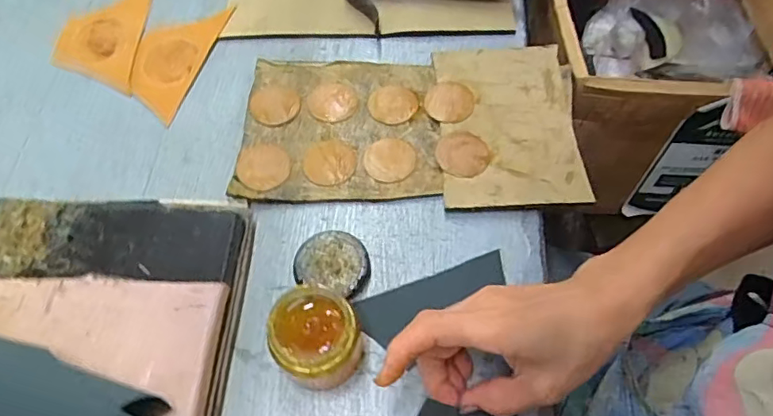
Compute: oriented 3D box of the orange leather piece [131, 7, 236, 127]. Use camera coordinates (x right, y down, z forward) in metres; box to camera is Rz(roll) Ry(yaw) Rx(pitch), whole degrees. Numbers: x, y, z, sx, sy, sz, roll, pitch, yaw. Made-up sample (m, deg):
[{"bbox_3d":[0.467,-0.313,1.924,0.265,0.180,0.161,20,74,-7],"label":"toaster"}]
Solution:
[{"bbox_3d":[-0.217,-0.150,0.543,0.075,0.004,0.138,12,64,9],"label":"orange leather piece"}]

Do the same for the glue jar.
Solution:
[{"bbox_3d":[-0.047,0.090,0.373,0.057,0.063,0.057,-1,62,2],"label":"glue jar"}]

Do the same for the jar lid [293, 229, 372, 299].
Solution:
[{"bbox_3d":[-0.041,0.043,0.429,0.058,0.013,0.050,14,64,10],"label":"jar lid"}]

